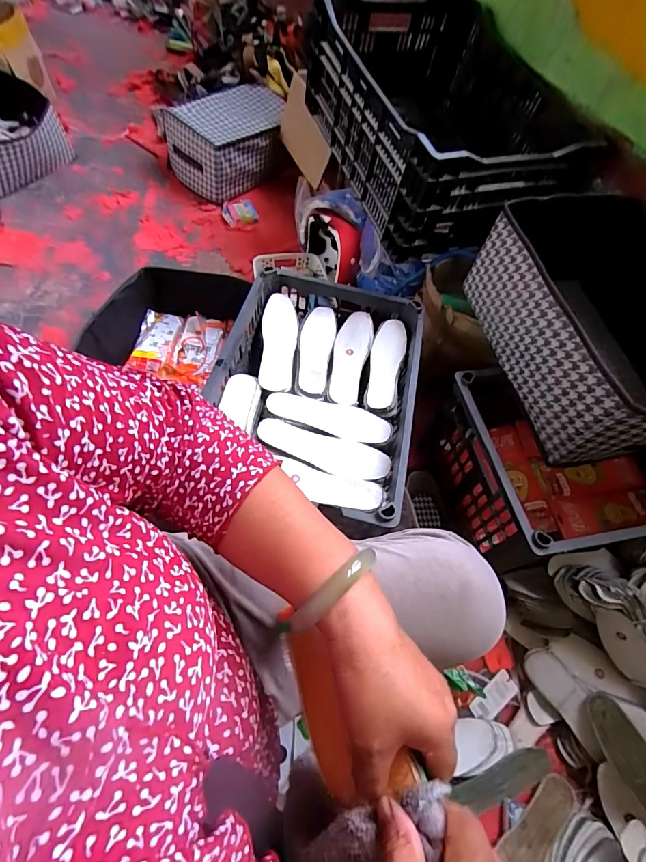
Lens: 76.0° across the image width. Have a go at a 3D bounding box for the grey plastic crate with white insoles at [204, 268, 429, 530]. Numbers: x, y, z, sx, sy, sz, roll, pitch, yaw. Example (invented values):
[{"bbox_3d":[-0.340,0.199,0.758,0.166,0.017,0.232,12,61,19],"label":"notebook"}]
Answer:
[{"bbox_3d":[-0.011,-0.068,0.766,0.333,0.148,0.477,12,57,3],"label":"grey plastic crate with white insoles"}]

